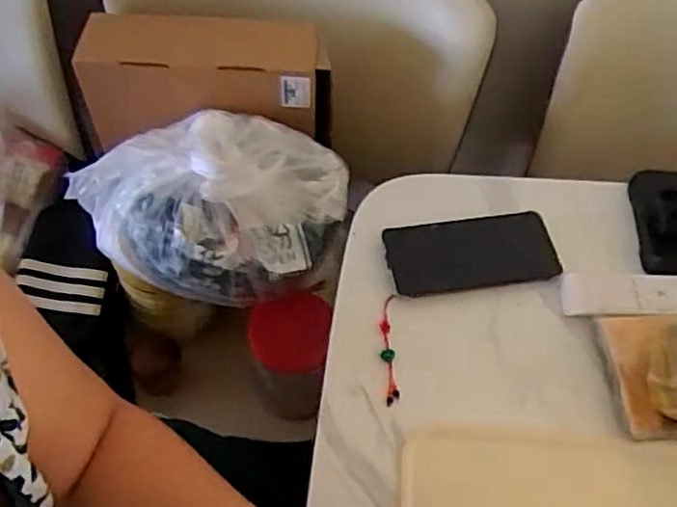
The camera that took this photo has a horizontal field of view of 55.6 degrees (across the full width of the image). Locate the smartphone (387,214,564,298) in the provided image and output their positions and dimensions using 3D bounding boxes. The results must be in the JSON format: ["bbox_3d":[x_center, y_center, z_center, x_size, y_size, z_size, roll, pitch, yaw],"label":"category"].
[{"bbox_3d":[0.125,0.000,0.606,0.155,0.009,0.073,-6,59,-6],"label":"smartphone"}]

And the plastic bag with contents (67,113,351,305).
[{"bbox_3d":[-0.131,-0.065,0.642,0.267,0.175,0.161,2,58,-1],"label":"plastic bag with contents"}]

